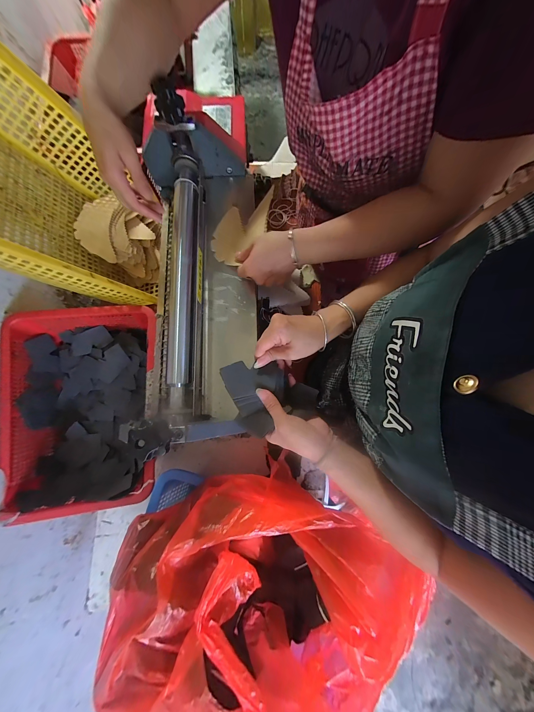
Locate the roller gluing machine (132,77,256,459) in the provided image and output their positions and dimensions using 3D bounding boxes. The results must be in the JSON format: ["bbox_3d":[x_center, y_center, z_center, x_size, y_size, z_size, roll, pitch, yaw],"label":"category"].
[{"bbox_3d":[-0.132,-0.149,0.394,0.213,0.186,0.536,-2,79,0],"label":"roller gluing machine"}]

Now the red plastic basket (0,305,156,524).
[{"bbox_3d":[-0.369,0.102,0.475,0.280,0.110,0.391,-6,79,-1],"label":"red plastic basket"}]

